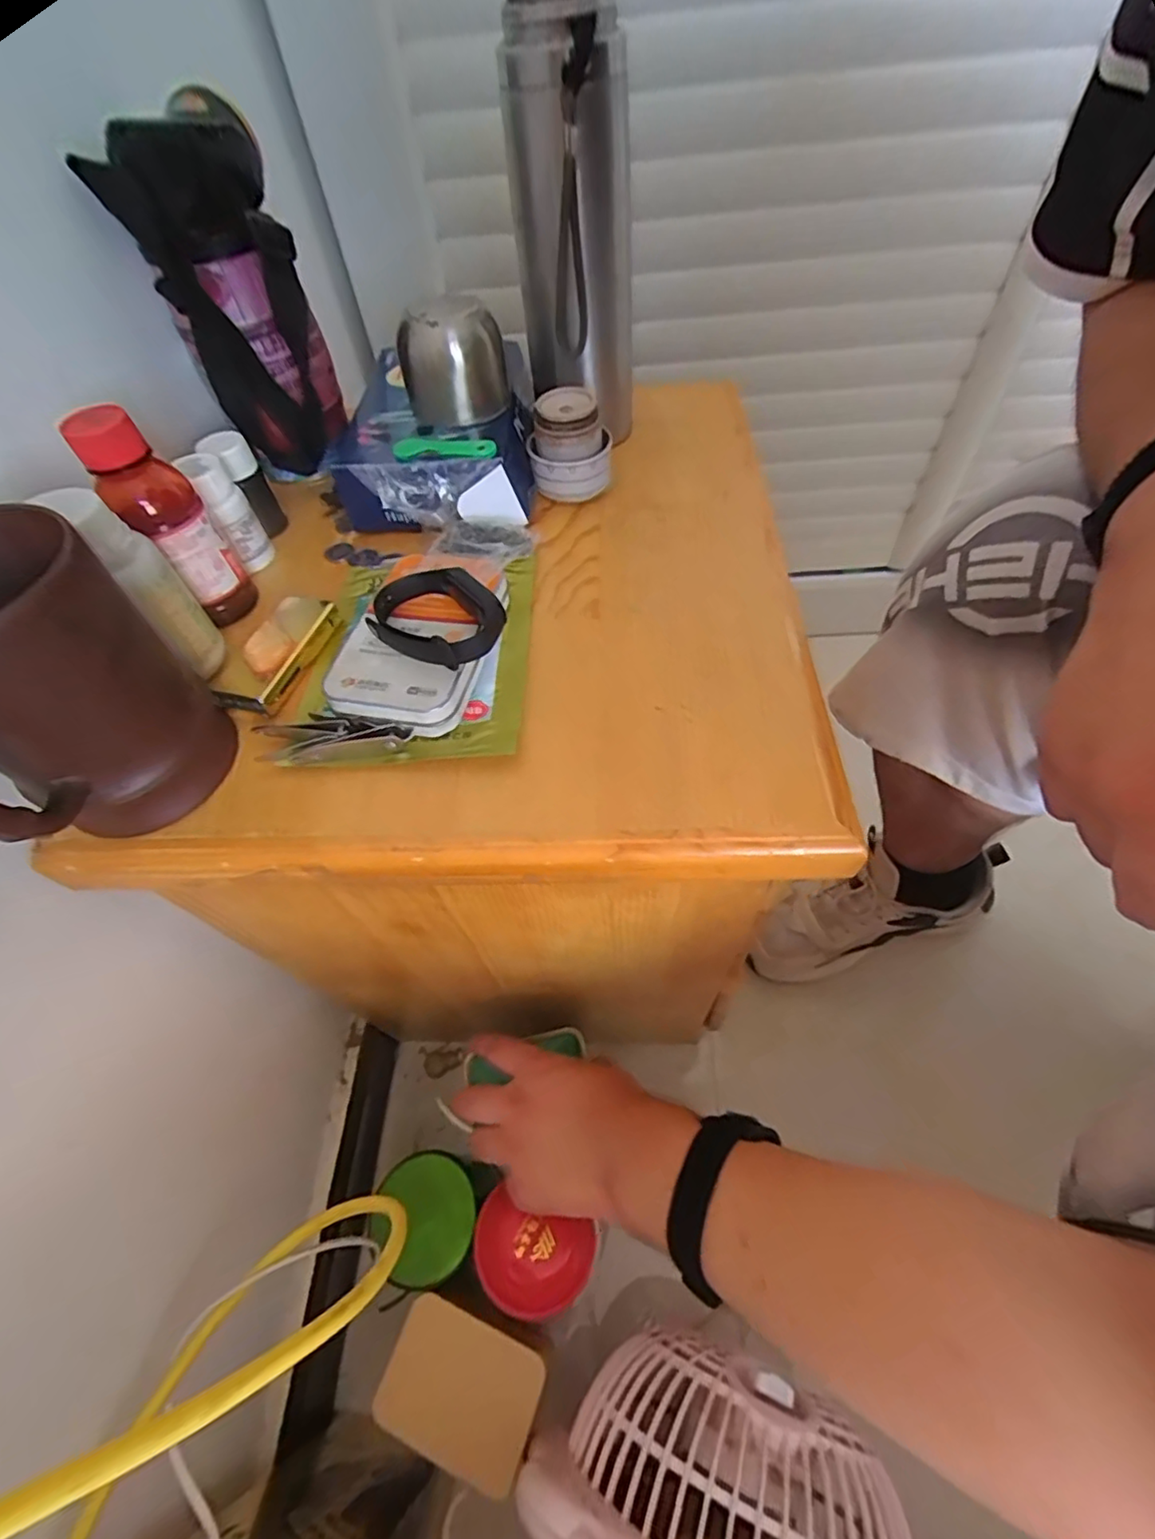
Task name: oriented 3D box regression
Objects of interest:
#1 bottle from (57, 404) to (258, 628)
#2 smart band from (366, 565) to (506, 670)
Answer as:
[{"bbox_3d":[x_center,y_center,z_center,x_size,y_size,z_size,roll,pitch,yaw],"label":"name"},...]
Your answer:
[{"bbox_3d":[-0.209,-0.126,0.310,0.036,0.101,0.035,-33,60,-18],"label":"bottle"},{"bbox_3d":[-0.069,-0.074,0.292,0.067,0.020,0.049,35,64,24],"label":"smart band"}]

